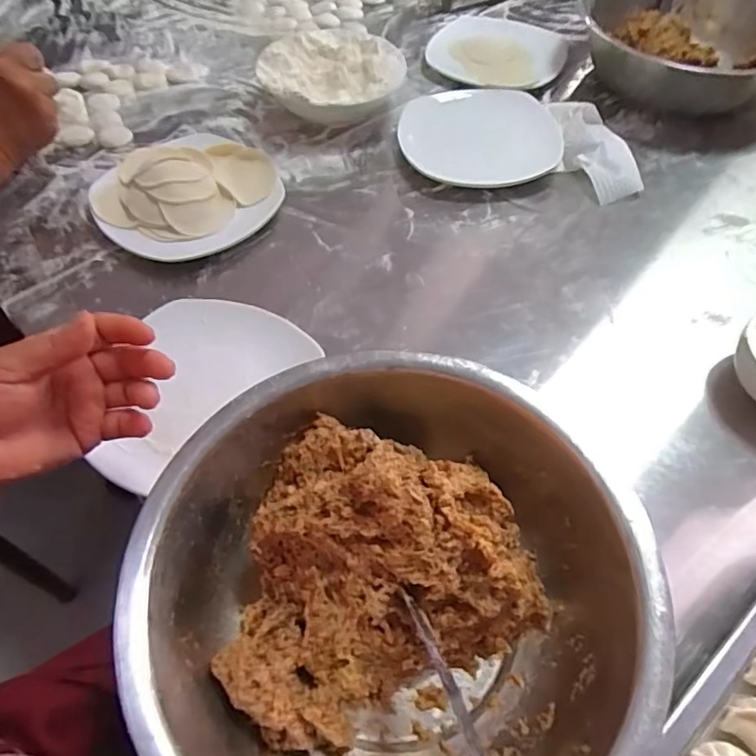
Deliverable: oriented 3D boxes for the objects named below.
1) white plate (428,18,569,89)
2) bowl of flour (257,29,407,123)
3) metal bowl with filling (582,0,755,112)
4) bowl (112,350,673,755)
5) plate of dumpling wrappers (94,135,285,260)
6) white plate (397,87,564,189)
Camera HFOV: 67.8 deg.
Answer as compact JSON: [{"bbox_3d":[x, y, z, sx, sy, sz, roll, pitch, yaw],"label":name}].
[{"bbox_3d":[0.154,-0.432,0.751,0.177,0.021,0.178,-1,56,1],"label":"white plate"},{"bbox_3d":[-0.050,-0.352,0.661,0.155,0.054,0.155,-1,56,1],"label":"bowl of flour"},{"bbox_3d":[0.389,-0.421,0.699,0.217,0.087,0.250,-9,56,-5],"label":"metal bowl with filling"},{"bbox_3d":[0.005,0.117,0.326,0.252,0.089,0.273,-1,56,1],"label":"bowl"},{"bbox_3d":[-0.193,-0.190,0.567,0.157,0.054,0.171,-1,56,1],"label":"plate of dumpling wrappers"},{"bbox_3d":[0.113,-0.279,0.641,0.171,0.046,0.167,-1,56,1],"label":"white plate"}]

